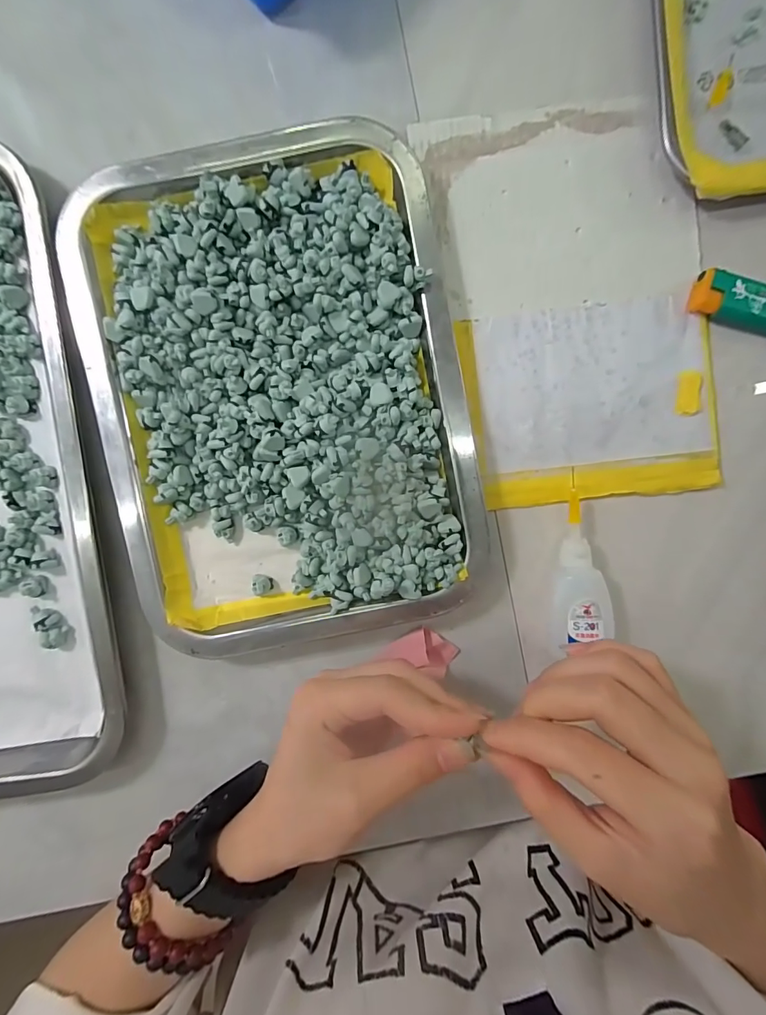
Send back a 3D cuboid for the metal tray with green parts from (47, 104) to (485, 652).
[{"bbox_3d":[-0.055,-0.056,0.240,0.192,0.028,0.258,-12,92,1],"label":"metal tray with green parts"}]

